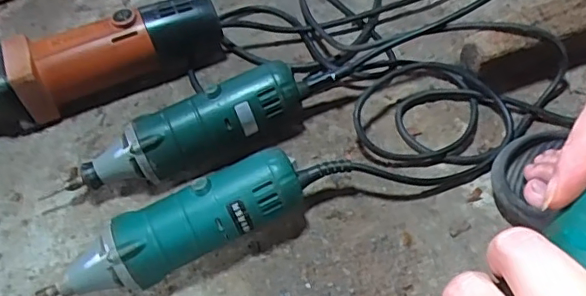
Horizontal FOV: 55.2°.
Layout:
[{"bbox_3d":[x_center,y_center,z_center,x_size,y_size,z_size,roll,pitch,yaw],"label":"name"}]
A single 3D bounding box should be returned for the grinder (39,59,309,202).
[{"bbox_3d":[-0.097,-0.010,0.482,0.230,0.062,0.050,-22,56,-12],"label":"grinder"}]

